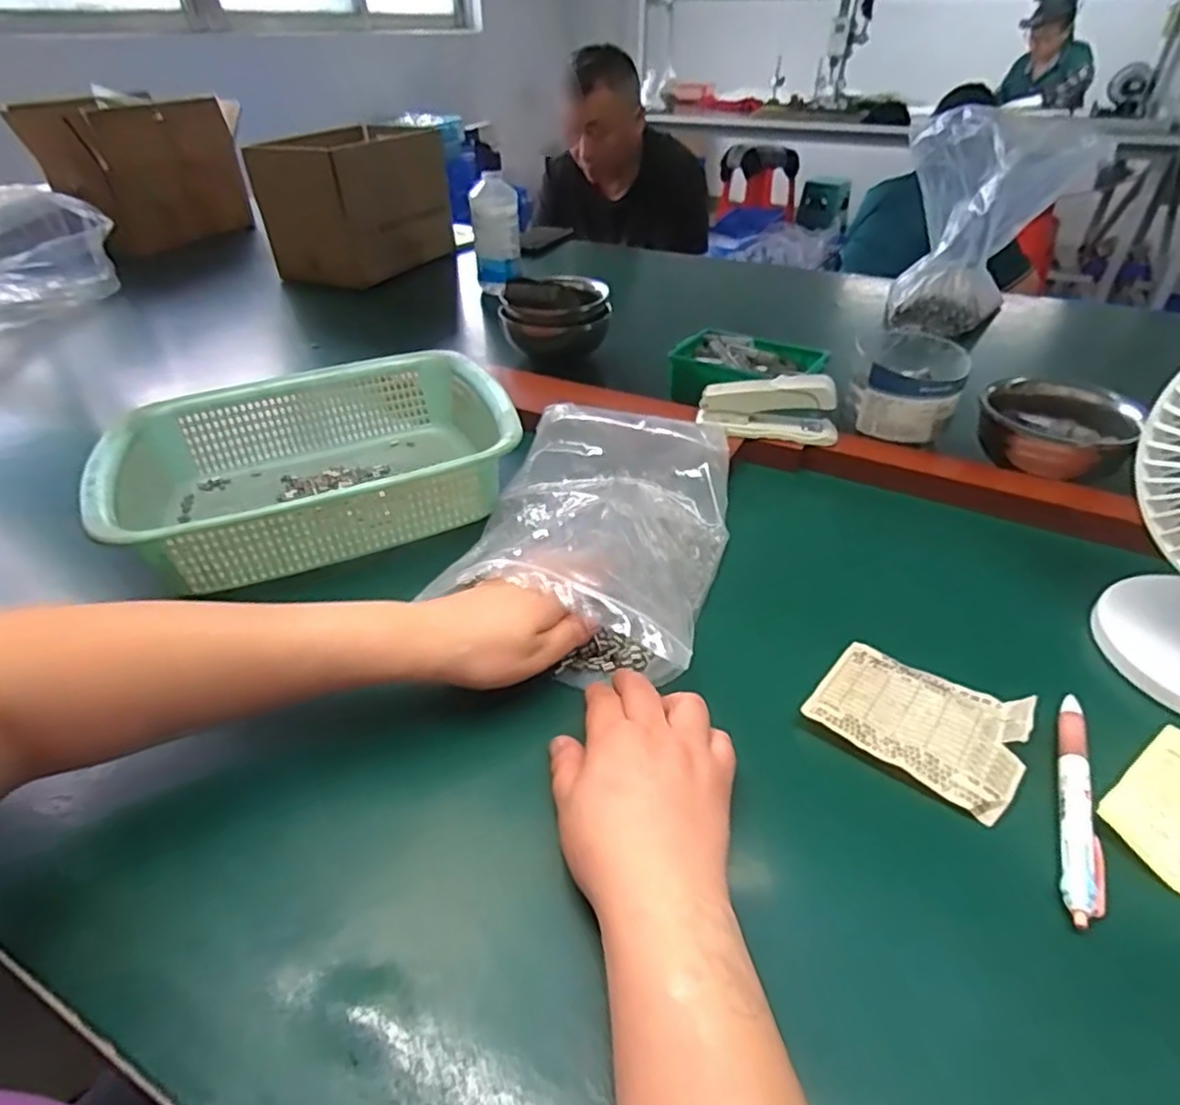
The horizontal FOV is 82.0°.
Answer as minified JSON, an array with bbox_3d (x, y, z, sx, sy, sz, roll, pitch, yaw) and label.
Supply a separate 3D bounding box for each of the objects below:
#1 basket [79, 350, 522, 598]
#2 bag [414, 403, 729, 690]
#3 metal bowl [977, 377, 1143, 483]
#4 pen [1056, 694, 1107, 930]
[{"bbox_3d":[-0.221,-0.070,0.552,0.296,0.088,0.220,-15,40,-18],"label":"basket"},{"bbox_3d":[0.007,-0.018,0.492,0.168,0.075,0.222,8,36,11],"label":"bag"},{"bbox_3d":[0.405,-0.110,0.595,0.113,0.047,0.113,0,38,0],"label":"metal bowl"},{"bbox_3d":[0.250,0.125,0.348,0.018,0.008,0.138,18,42,22],"label":"pen"}]

